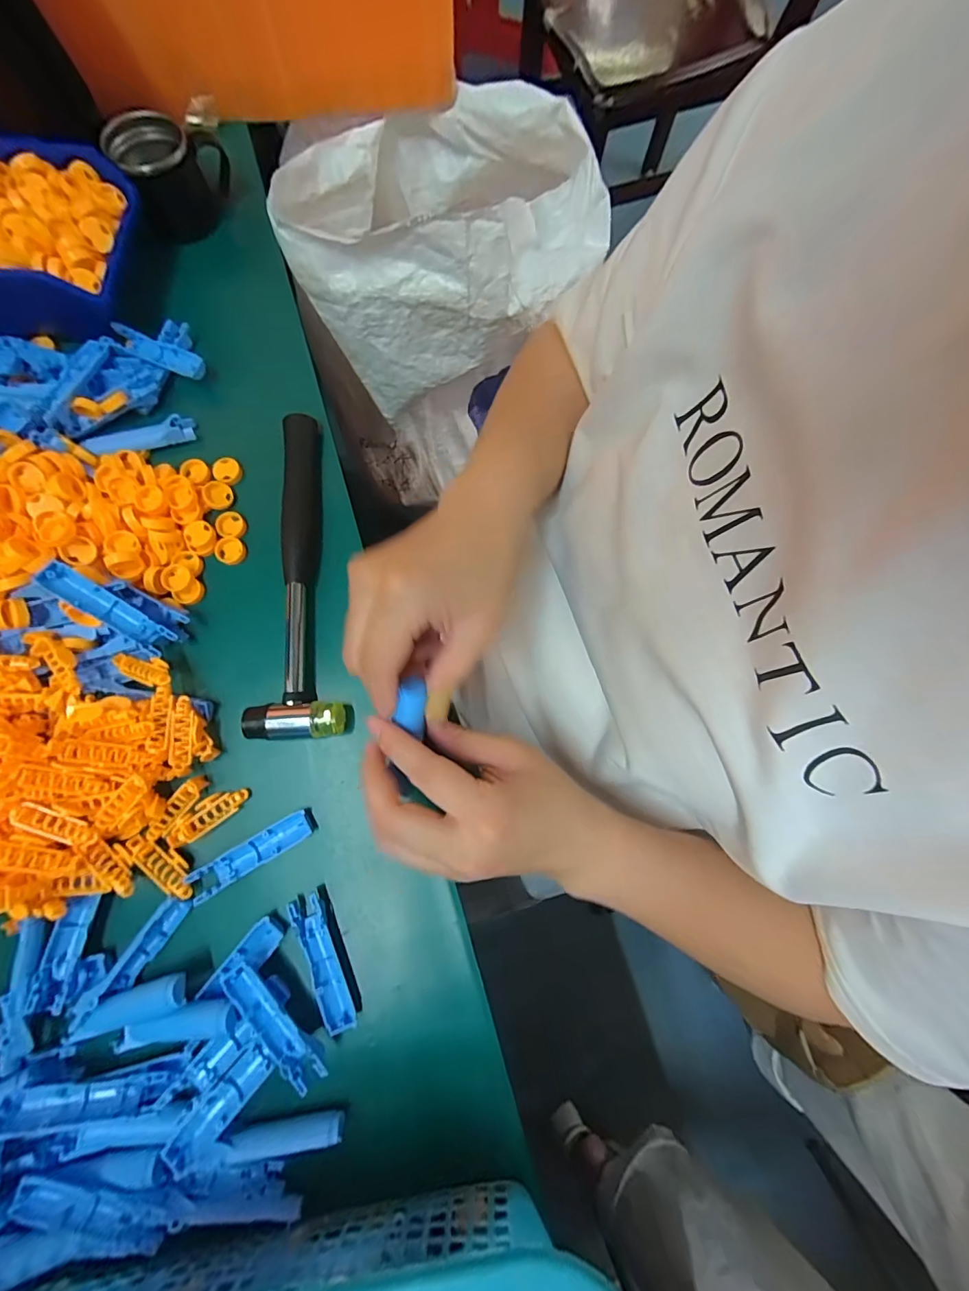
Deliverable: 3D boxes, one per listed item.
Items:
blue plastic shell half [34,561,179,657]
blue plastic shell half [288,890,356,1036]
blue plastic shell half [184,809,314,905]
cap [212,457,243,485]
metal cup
[{"bbox_3d":[-0.239,-0.023,0.288,0.077,0.008,0.018,41,79,-23],"label":"blue plastic shell half"},{"bbox_3d":[-0.099,0.195,0.282,0.018,0.015,0.077,-22,80,-6],"label":"blue plastic shell half"},{"bbox_3d":[-0.147,0.133,0.290,0.078,0.016,0.018,-29,81,-7],"label":"blue plastic shell half"},{"bbox_3d":[-0.196,-0.133,0.345,0.021,0.010,0.019,39,80,6],"label":"cap"},{"bbox_3d":[-0.250,-0.384,0.373,0.078,0.060,0.078,0,78,-1],"label":"metal cup"}]

